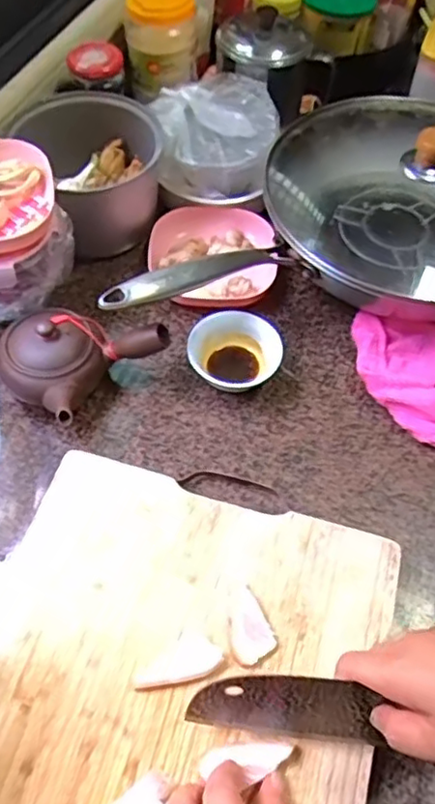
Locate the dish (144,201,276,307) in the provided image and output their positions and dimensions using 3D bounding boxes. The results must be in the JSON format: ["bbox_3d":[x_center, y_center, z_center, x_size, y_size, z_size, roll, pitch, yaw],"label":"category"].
[{"bbox_3d":[-0.007,-0.164,0.737,0.144,0.040,0.137,8,57,2],"label":"dish"}]

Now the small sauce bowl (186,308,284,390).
[{"bbox_3d":[0.015,-0.046,0.655,0.084,0.048,0.093,39,64,20],"label":"small sauce bowl"}]

